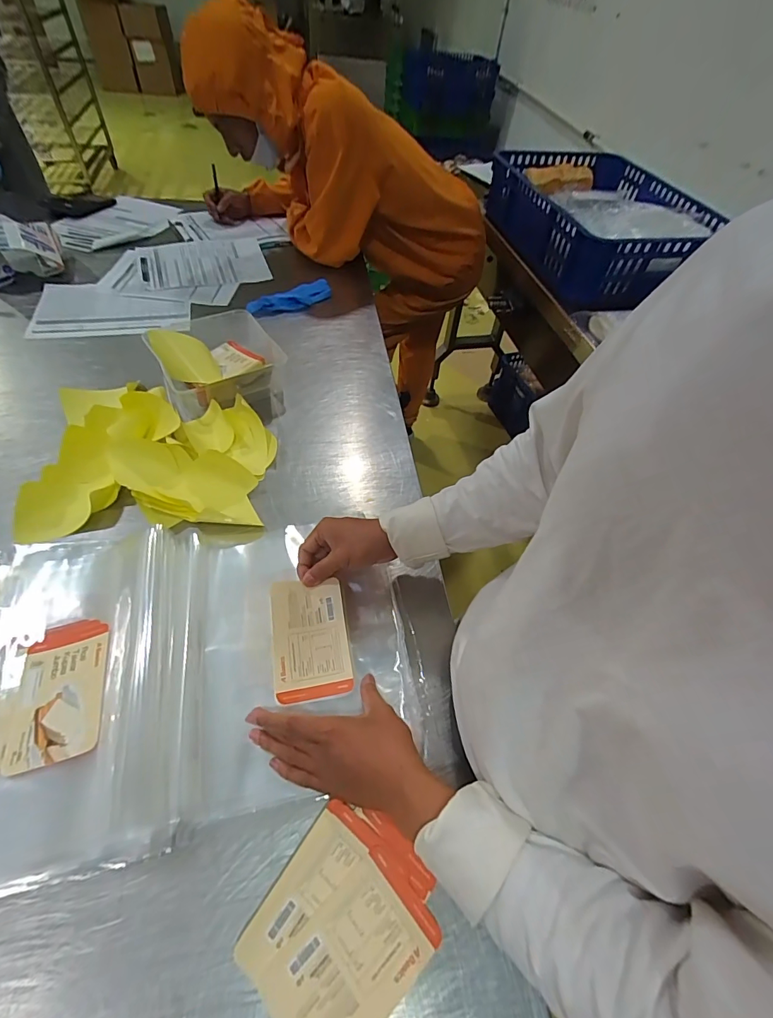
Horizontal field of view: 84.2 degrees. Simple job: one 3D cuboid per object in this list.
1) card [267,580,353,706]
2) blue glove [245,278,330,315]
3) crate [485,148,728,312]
[{"bbox_3d":[-0.085,0.144,0.477,0.081,0.007,0.126,-4,68,-13],"label":"card"},{"bbox_3d":[-0.210,-0.470,0.955,0.199,0.032,0.058,-31,61,-26],"label":"blue glove"},{"bbox_3d":[0.532,-0.731,1.083,0.413,0.142,0.552,-5,53,-9],"label":"crate"}]

